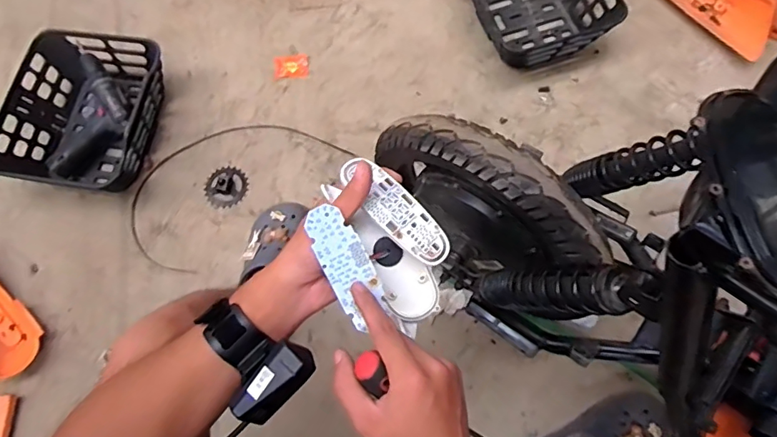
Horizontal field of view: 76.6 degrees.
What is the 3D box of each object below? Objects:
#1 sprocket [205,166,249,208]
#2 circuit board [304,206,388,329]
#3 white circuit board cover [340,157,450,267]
[{"bbox_3d":[-0.324,-0.063,0.980,0.083,0.017,0.089,-1,74,2],"label":"sprocket"},{"bbox_3d":[-0.034,0.037,0.399,0.036,0.004,0.100,-26,99,-5],"label":"circuit board"},{"bbox_3d":[0.007,-0.008,0.422,0.115,0.004,0.041,46,63,7],"label":"white circuit board cover"}]

